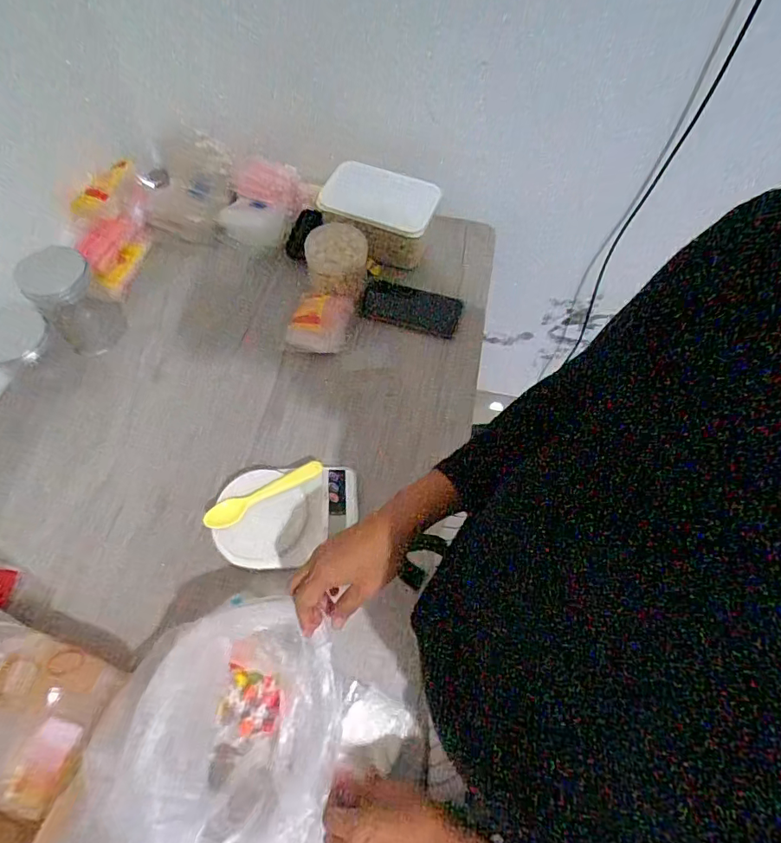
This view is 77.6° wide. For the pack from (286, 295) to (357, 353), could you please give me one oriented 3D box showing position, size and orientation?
[{"bbox_3d":[-0.108,-0.151,0.748,0.090,0.039,0.092,10,63,2],"label":"pack"}]

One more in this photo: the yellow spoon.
[{"bbox_3d":[-0.158,0.091,0.618,0.156,0.023,0.031,-28,68,-17],"label":"yellow spoon"}]

